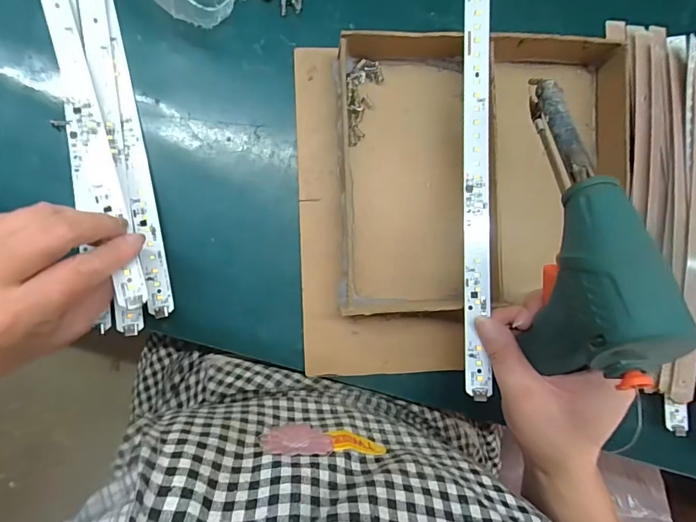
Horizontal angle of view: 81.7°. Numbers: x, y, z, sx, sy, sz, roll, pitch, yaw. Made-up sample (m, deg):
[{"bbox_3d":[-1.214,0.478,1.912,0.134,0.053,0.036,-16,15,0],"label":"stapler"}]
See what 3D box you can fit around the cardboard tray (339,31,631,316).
[{"bbox_3d":[0.108,-0.068,0.313,0.220,0.042,0.205,0,90,-7],"label":"cardboard tray"}]

